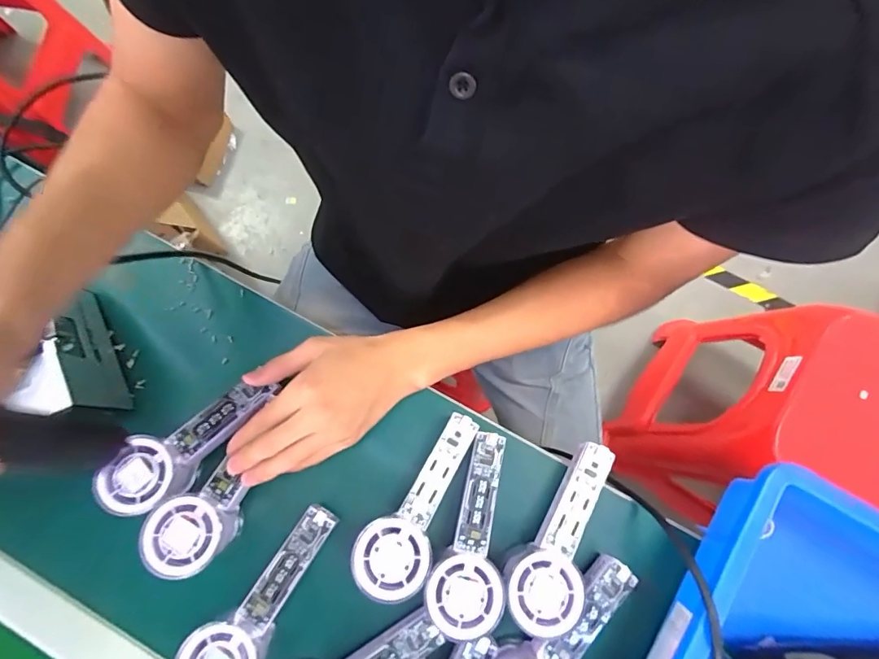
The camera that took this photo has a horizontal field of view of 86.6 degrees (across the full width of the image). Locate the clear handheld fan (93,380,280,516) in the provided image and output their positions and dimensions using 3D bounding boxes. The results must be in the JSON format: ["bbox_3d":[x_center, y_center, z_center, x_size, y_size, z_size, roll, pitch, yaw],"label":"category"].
[{"bbox_3d":[-0.199,0.090,0.376,0.139,0.026,0.050,-39,80,-25],"label":"clear handheld fan"}]

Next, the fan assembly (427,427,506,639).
[{"bbox_3d":[0.028,0.160,0.373,0.053,0.034,0.146,13,66,3],"label":"fan assembly"}]

